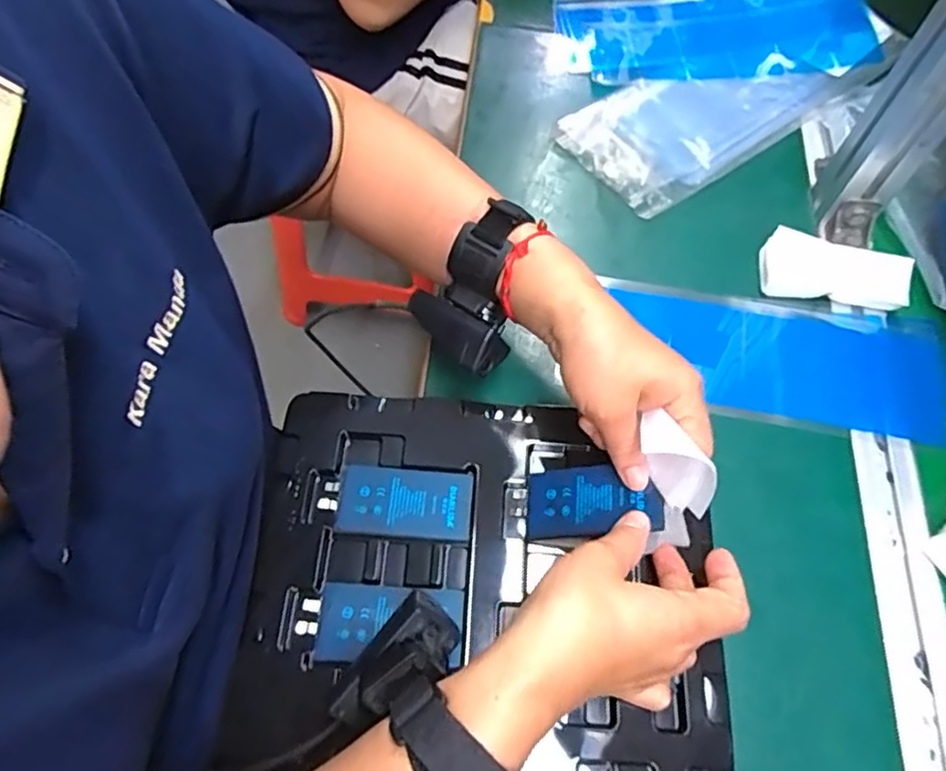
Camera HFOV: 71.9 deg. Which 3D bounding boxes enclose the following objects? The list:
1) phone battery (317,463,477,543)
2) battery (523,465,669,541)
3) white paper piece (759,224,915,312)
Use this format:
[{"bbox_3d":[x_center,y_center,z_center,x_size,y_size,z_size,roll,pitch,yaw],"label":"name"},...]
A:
[{"bbox_3d":[-0.048,0.075,0.413,0.092,0.004,0.043,5,64,1],"label":"phone battery"},{"bbox_3d":[0.071,0.071,0.392,0.083,0.006,0.042,-7,61,28],"label":"battery"},{"bbox_3d":[0.268,-0.086,0.485,0.100,0.012,0.049,10,90,15],"label":"white paper piece"}]

